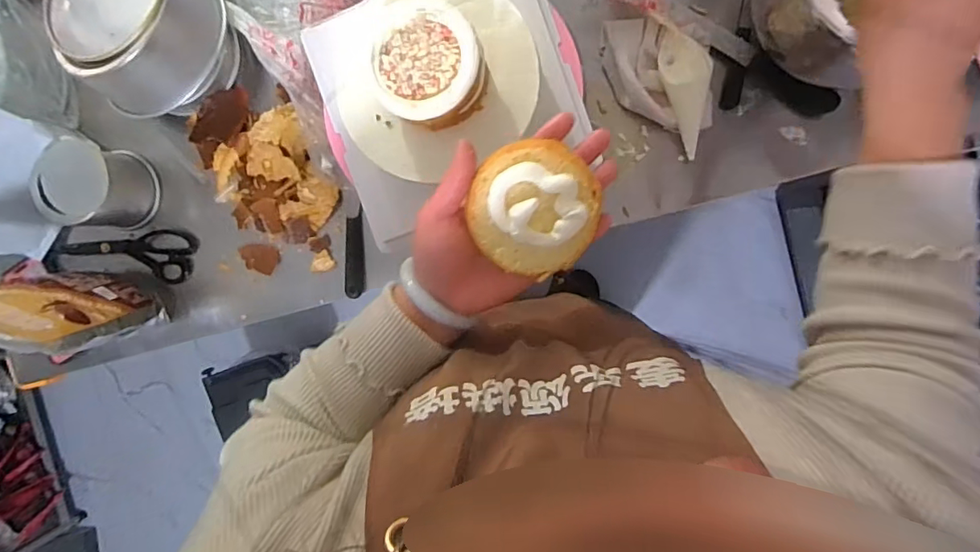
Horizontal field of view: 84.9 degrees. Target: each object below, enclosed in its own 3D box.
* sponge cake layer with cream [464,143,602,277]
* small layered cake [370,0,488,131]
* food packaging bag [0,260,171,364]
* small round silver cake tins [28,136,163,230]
[{"bbox_3d":[0.032,-0.047,0.385,0.087,0.021,0.088,4,95,5],"label":"sponge cake layer with cream"},{"bbox_3d":[-0.058,-0.188,0.484,0.102,0.061,0.097,45,97,1],"label":"small layered cake"},{"bbox_3d":[-0.535,0.036,0.659,0.178,0.211,0.064,18,96,4],"label":"food packaging bag"},{"bbox_3d":[-0.529,-0.122,0.722,0.102,0.114,0.110,8,95,5],"label":"small round silver cake tins"}]

